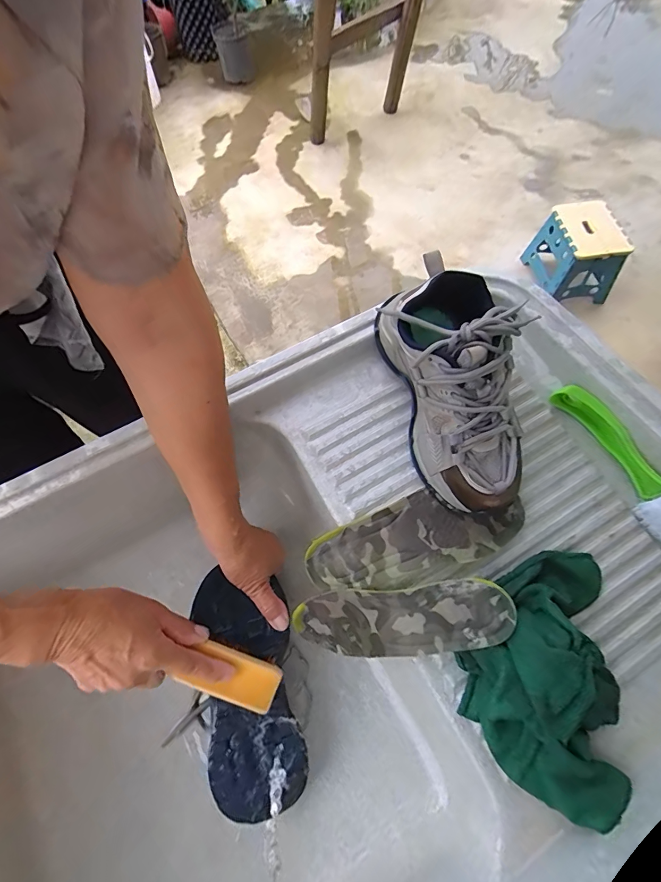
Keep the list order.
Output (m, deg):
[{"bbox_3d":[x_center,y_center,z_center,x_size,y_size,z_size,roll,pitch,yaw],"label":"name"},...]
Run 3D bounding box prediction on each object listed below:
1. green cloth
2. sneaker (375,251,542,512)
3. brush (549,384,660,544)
[{"bbox_3d":[0.180,0.191,0.327,0.124,0.068,0.195,7,65,5],"label":"green cloth"},{"bbox_3d":[0.123,-0.051,0.379,0.101,0.105,0.224,-12,88,-4],"label":"sneaker"},{"bbox_3d":[0.315,0.038,0.393,0.033,0.046,0.233,-29,67,-11],"label":"brush"}]

